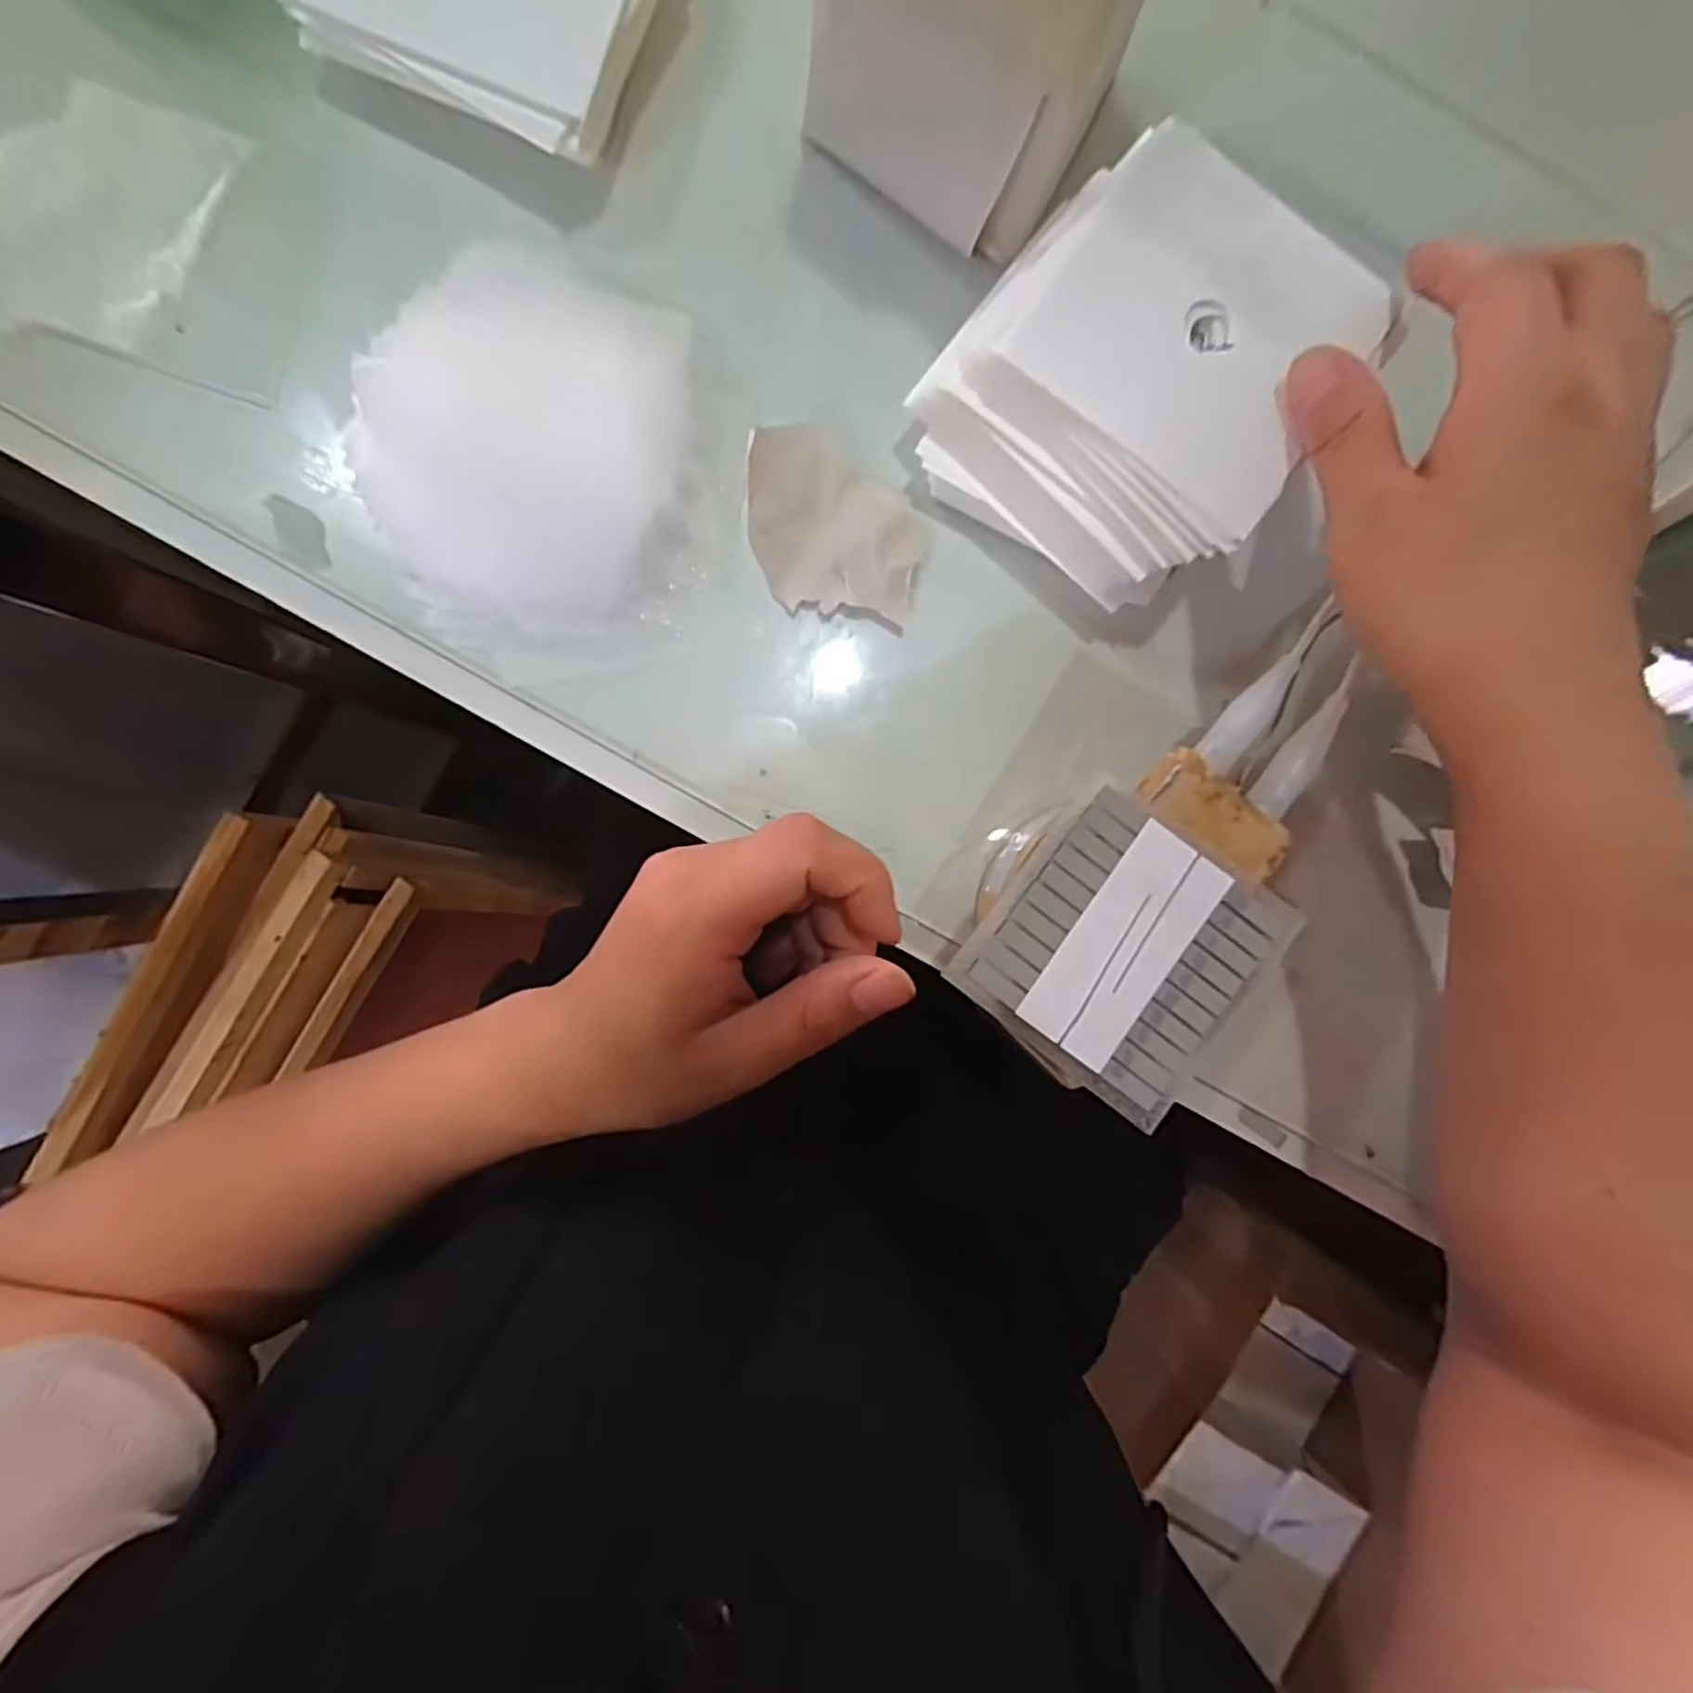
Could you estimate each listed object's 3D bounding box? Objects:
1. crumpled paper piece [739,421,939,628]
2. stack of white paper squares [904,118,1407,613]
[{"bbox_3d":[-0.003,-0.123,0.280,0.070,0.009,0.064,5,96,-9],"label":"crumpled paper piece"},{"bbox_3d":[0.100,-0.160,0.252,0.110,0.052,0.116,37,96,-5],"label":"stack of white paper squares"}]

